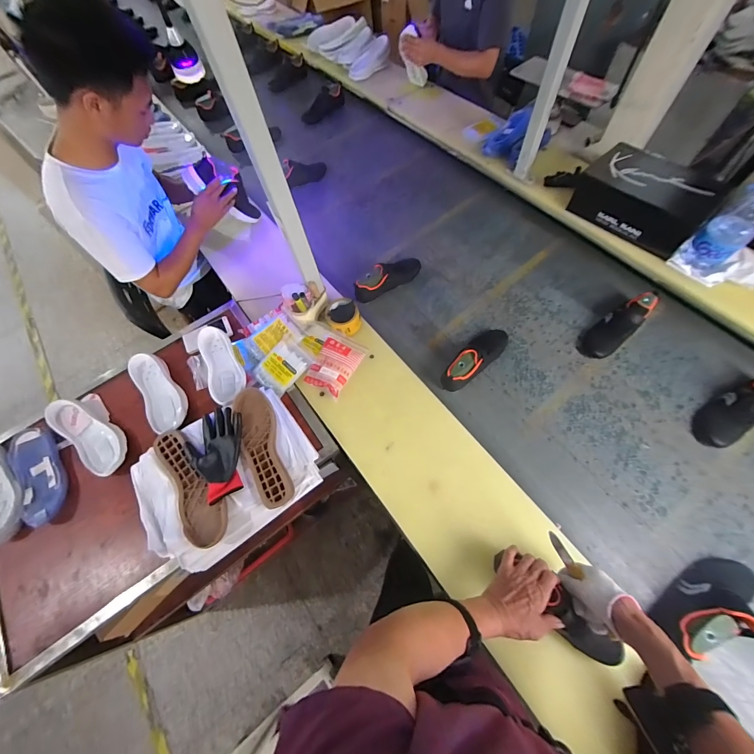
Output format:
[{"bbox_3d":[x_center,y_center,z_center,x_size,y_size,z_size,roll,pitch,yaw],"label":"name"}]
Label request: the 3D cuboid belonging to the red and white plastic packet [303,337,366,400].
[{"bbox_3d":[-0.114,-0.031,0.865,0.108,0.032,0.153,23,69,14],"label":"red and white plastic packet"}]

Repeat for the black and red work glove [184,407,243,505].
[{"bbox_3d":[-0.368,0.170,0.724,0.116,0.030,0.202,-10,64,0],"label":"black and red work glove"}]

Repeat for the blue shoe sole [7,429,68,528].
[{"bbox_3d":[-0.829,0.234,0.790,0.099,0.027,0.249,-36,67,-12],"label":"blue shoe sole"}]

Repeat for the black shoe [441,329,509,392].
[{"bbox_3d":[0.276,-0.059,0.892,0.085,0.095,0.244,40,72,16],"label":"black shoe"}]

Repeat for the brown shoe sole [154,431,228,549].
[{"bbox_3d":[-0.418,0.240,0.707,0.092,0.025,0.267,-40,68,-14],"label":"brown shoe sole"}]

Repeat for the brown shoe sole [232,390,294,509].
[{"bbox_3d":[-0.266,0.156,0.745,0.083,0.021,0.279,-20,65,-5],"label":"brown shoe sole"}]

